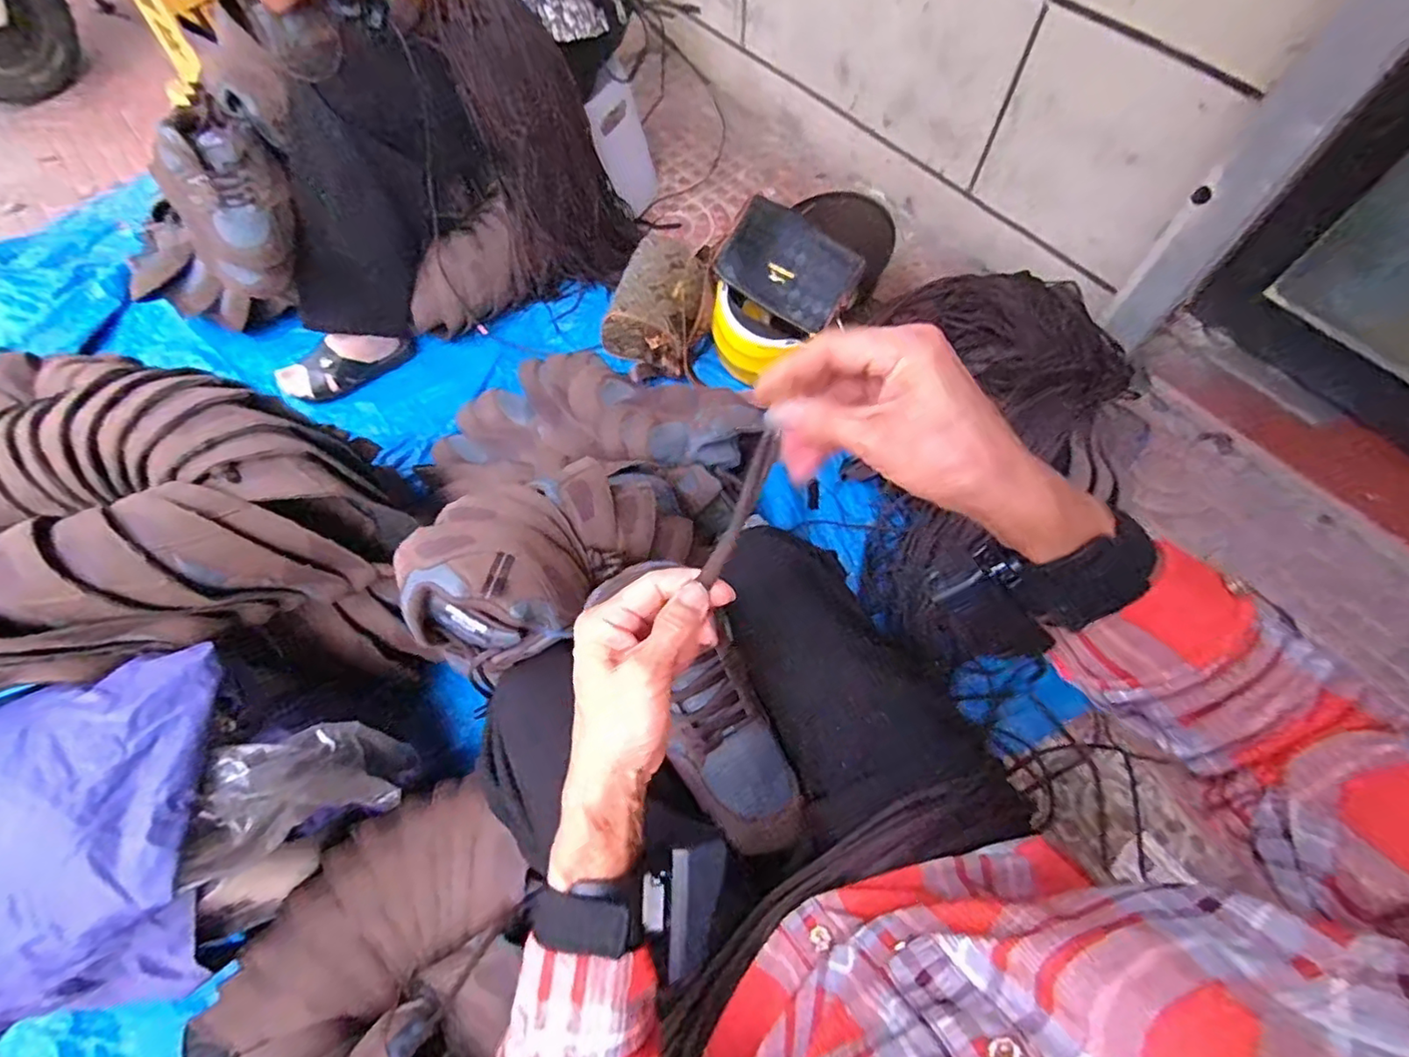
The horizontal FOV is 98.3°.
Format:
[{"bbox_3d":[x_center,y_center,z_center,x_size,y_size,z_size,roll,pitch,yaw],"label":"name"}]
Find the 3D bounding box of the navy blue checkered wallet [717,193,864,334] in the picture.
[{"bbox_3d":[0.137,-0.420,0.964,0.203,0.034,0.146,32,95,0],"label":"navy blue checkered wallet"}]

